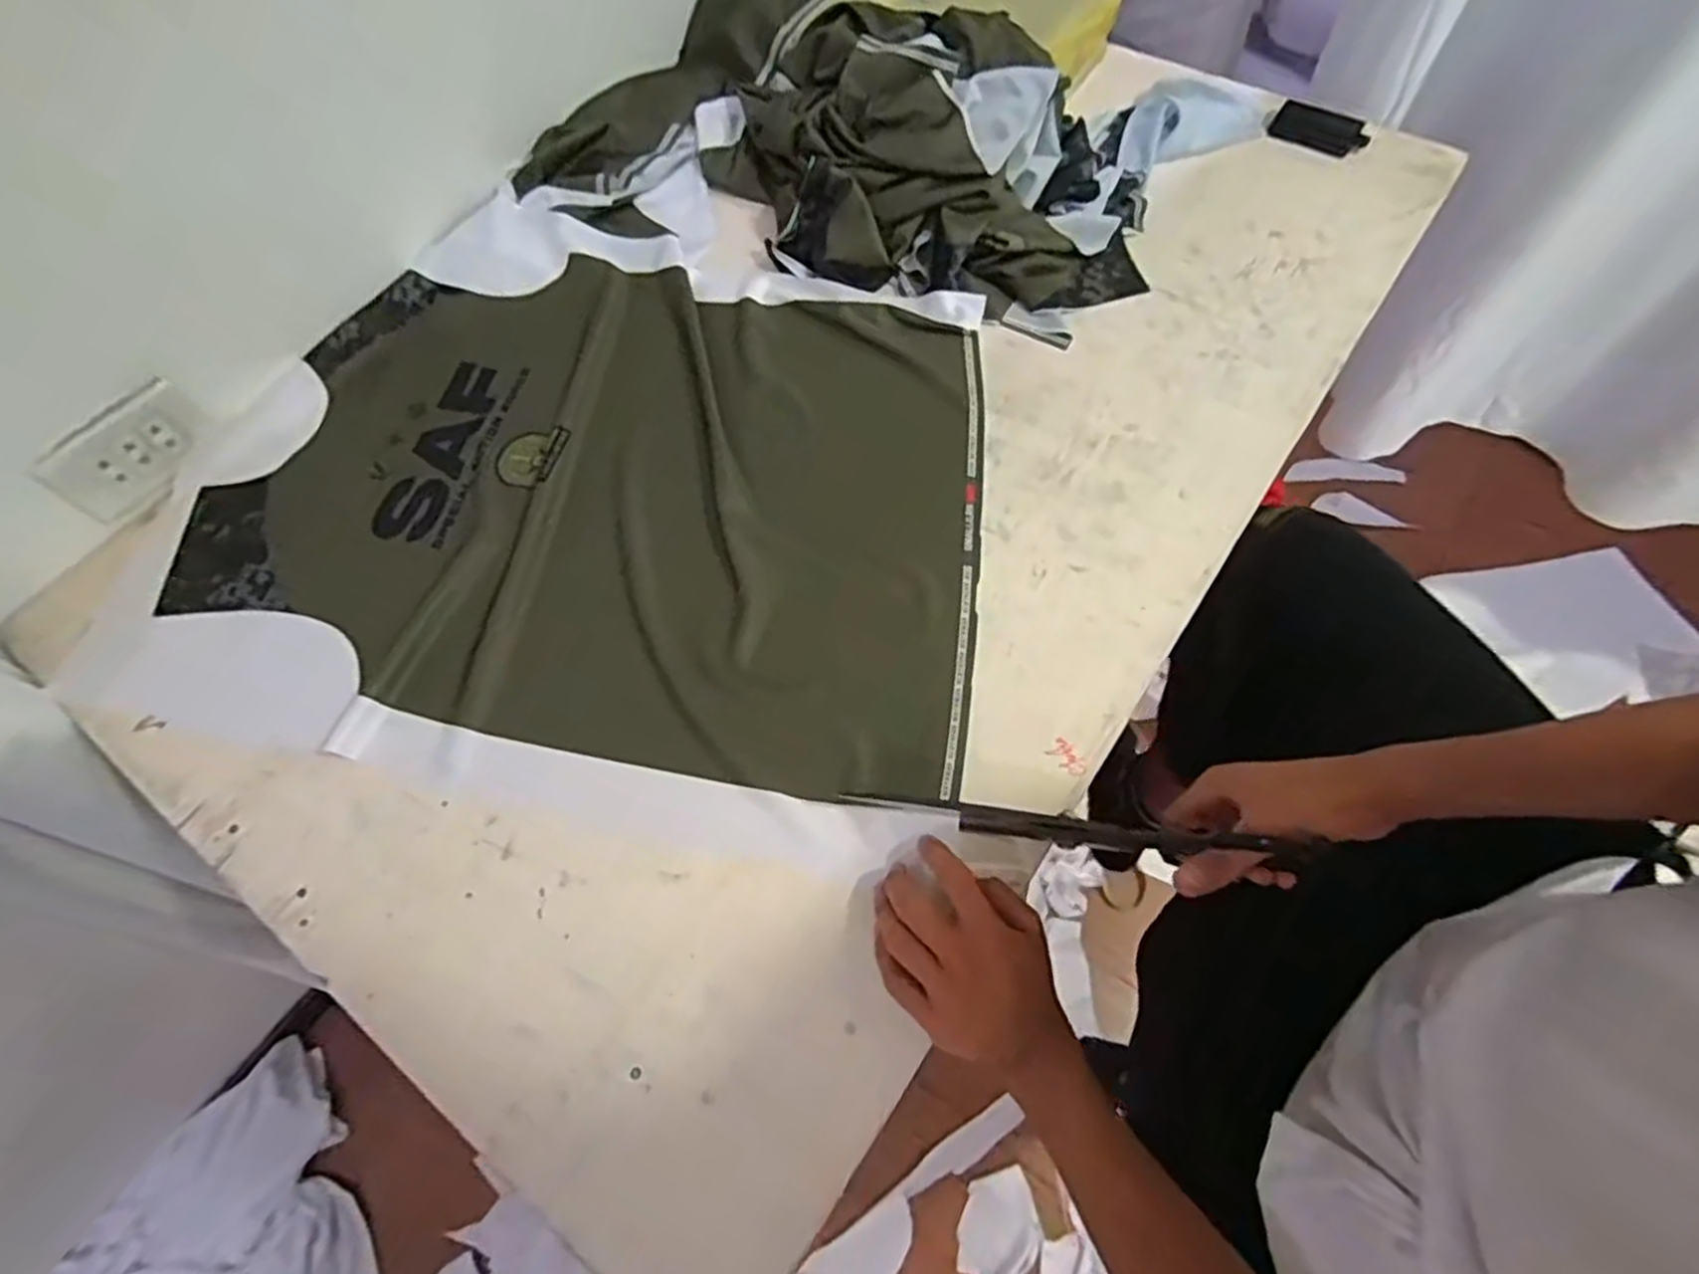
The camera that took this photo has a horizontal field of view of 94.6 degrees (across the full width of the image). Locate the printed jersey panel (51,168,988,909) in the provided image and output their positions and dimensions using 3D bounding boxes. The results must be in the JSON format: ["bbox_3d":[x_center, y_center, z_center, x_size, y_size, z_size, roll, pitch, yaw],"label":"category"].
[{"bbox_3d":[-0.224,-0.129,0.674,0.682,0.023,0.533,12,66,9],"label":"printed jersey panel"}]

